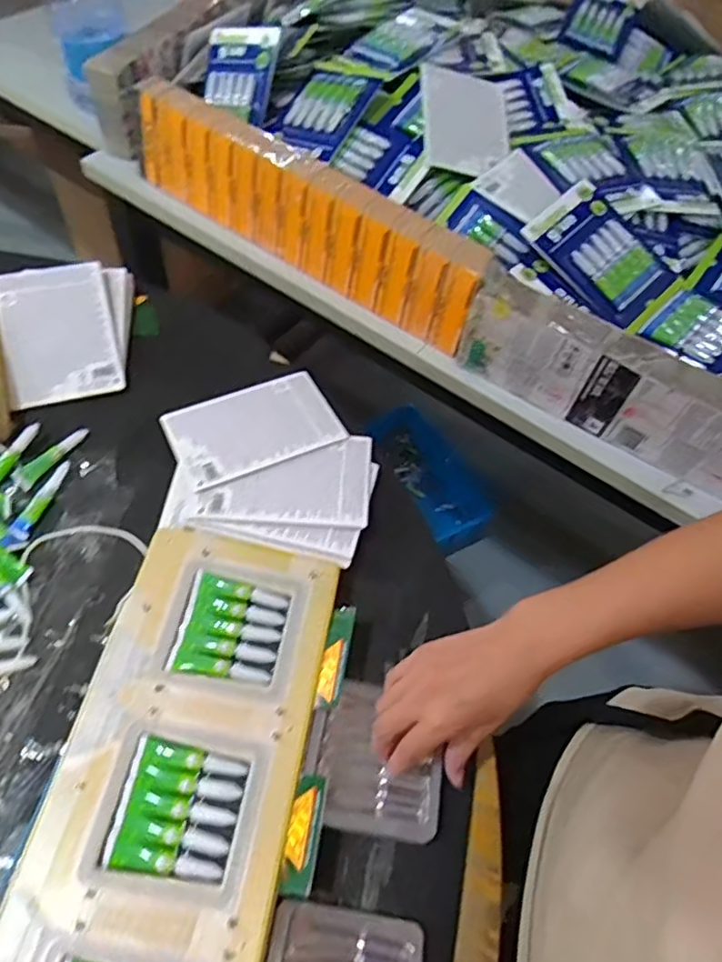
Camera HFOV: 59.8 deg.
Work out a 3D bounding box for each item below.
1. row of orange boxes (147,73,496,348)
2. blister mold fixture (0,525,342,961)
[{"bbox_3d":[-0.073,-0.337,0.779,0.513,0.121,0.060,34,59,13],"label":"row of orange boxes"},{"bbox_3d":[-0.133,0.234,0.450,0.169,0.029,0.428,11,57,1],"label":"blister mold fixture"}]

